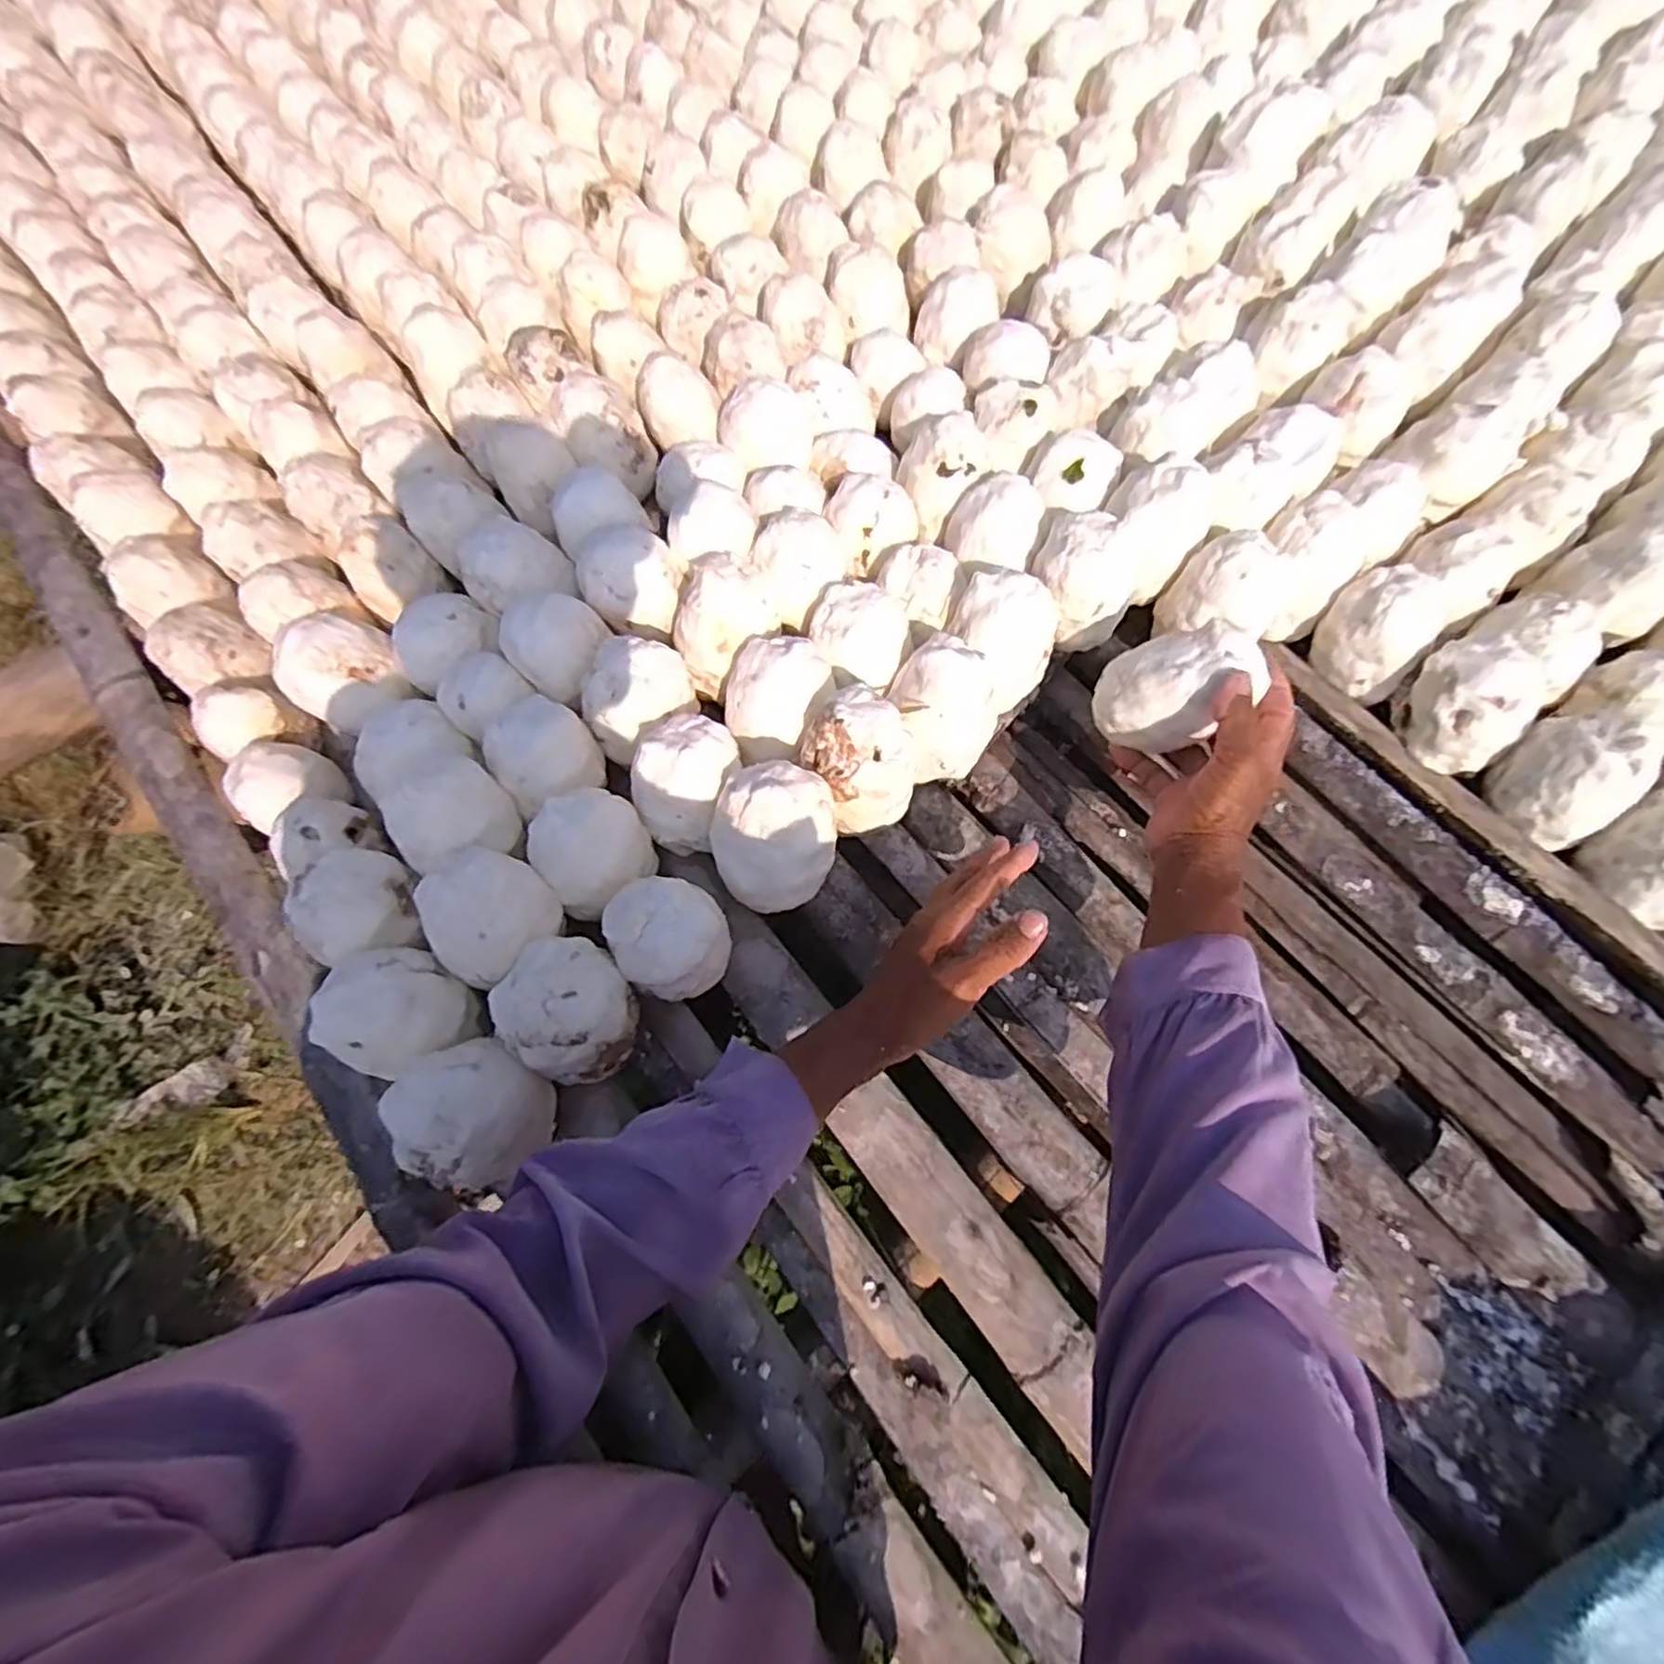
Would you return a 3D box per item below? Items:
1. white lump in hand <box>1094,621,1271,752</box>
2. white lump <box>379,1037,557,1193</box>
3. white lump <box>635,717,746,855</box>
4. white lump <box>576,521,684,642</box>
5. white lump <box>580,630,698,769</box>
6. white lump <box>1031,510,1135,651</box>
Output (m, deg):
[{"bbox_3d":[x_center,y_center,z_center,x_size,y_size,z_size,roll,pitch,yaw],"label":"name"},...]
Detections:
[{"bbox_3d":[0.239,-0.099,0.492,0.089,0.073,0.064,23,74,9],"label":"white lump in hand"},{"bbox_3d":[-0.226,0.176,0.441,0.077,0.076,0.087,3,72,3],"label":"white lump"},{"bbox_3d":[-0.103,-0.036,0.515,0.066,0.082,0.086,18,73,7],"label":"white lump"},{"bbox_3d":[-0.157,-0.202,0.570,0.072,0.053,0.069,0,72,1],"label":"white lump"},{"bbox_3d":[-0.147,-0.103,0.531,0.086,0.062,0.069,-33,74,-9],"label":"white lump"},{"bbox_3d":[0.198,-0.204,0.564,0.067,0.070,0.086,-27,73,-7],"label":"white lump"}]

